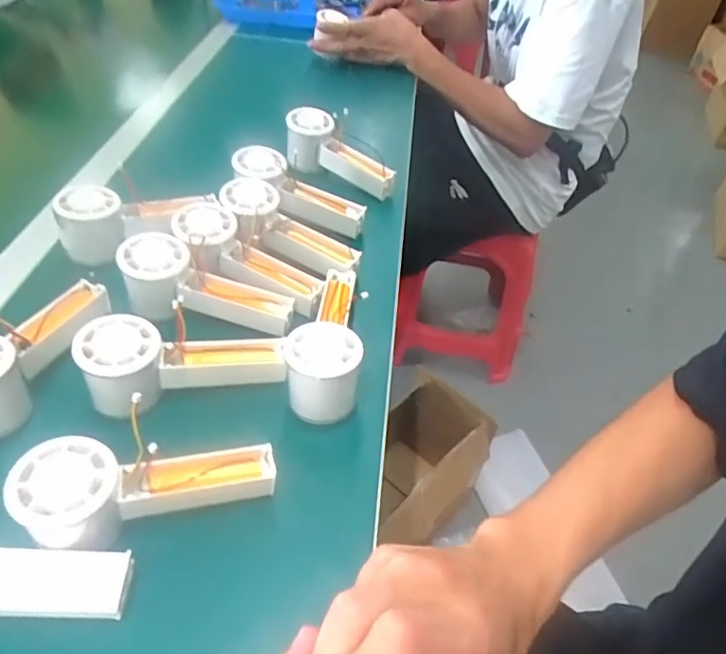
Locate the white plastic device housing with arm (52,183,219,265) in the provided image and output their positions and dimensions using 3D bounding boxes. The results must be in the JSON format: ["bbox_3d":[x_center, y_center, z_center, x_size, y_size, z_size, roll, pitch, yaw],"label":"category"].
[{"bbox_3d":[-0.226,-0.107,0.540,0.135,0.061,0.049,-14,48,-18],"label":"white plastic device housing with arm"}]

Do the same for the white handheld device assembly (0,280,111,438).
[{"bbox_3d":[-0.261,0.010,0.417,0.056,0.057,0.154,12,46,6],"label":"white handheld device assembly"}]

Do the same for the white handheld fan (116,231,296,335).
[{"bbox_3d":[-0.135,-0.037,0.475,0.149,0.055,0.053,10,45,5],"label":"white handheld fan"}]

